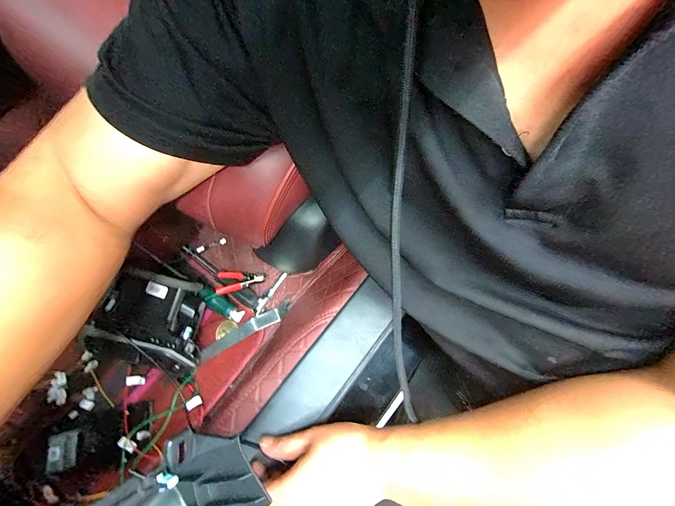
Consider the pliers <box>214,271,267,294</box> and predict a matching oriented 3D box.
[{"bbox_3d":[-0.155,0.047,0.459,0.074,0.012,0.038,-1,52,-11],"label":"pliers"}]

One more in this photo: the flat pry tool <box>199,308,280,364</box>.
[{"bbox_3d":[-0.155,0.129,0.448,0.135,0.011,0.022,-28,76,-8],"label":"flat pry tool"}]

